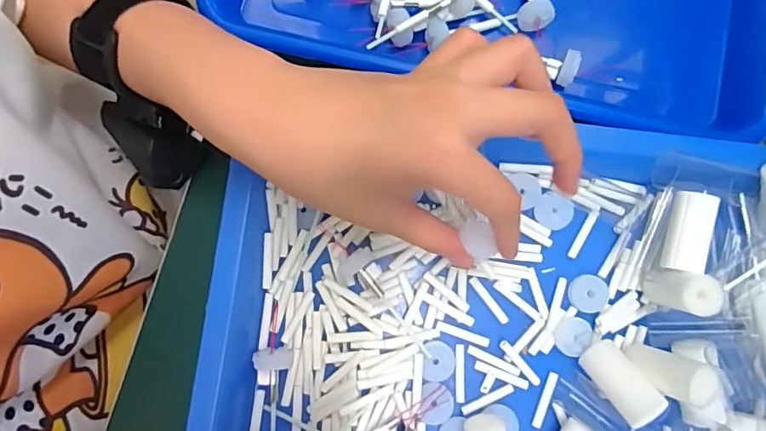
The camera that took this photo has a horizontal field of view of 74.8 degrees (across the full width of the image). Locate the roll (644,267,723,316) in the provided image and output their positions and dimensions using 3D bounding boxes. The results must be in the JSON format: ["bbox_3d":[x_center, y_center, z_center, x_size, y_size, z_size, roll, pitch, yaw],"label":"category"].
[{"bbox_3d":[0.152,0.040,0.261,0.019,0.044,0.022,5,81,-1],"label":"roll"}]

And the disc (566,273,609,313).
[{"bbox_3d":[0.115,0.044,0.279,0.021,0.004,0.020,0,81,-1],"label":"disc"}]

